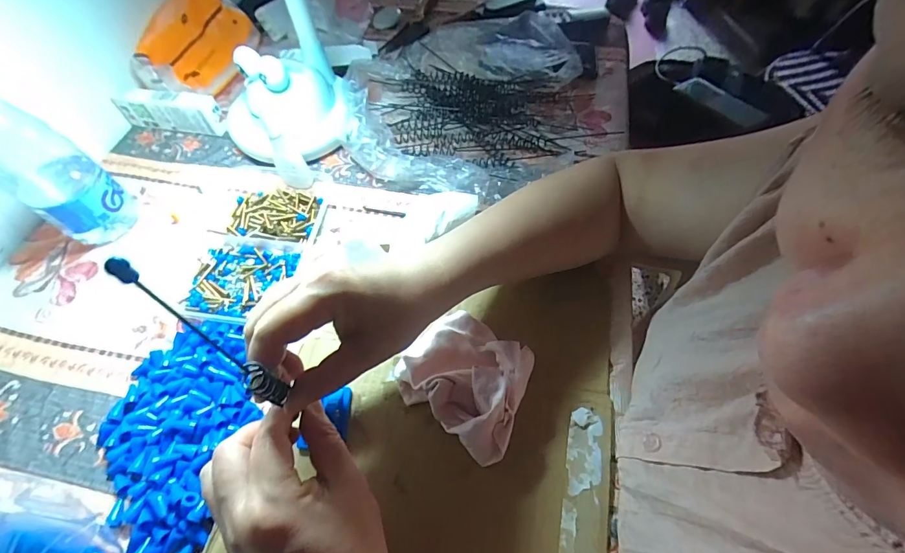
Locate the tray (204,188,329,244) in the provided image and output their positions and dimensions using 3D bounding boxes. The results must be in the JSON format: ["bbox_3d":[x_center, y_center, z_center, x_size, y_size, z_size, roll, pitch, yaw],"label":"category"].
[{"bbox_3d":[-0.176,-0.064,0.397,0.094,0.016,0.074,6,59,6],"label":"tray"}]

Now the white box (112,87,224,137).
[{"bbox_3d":[-0.332,-0.197,0.465,0.124,0.047,0.027,9,60,8],"label":"white box"}]

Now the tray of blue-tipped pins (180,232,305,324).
[{"bbox_3d":[-0.189,0.003,0.354,0.091,0.017,0.086,9,60,7],"label":"tray of blue-tipped pins"}]

